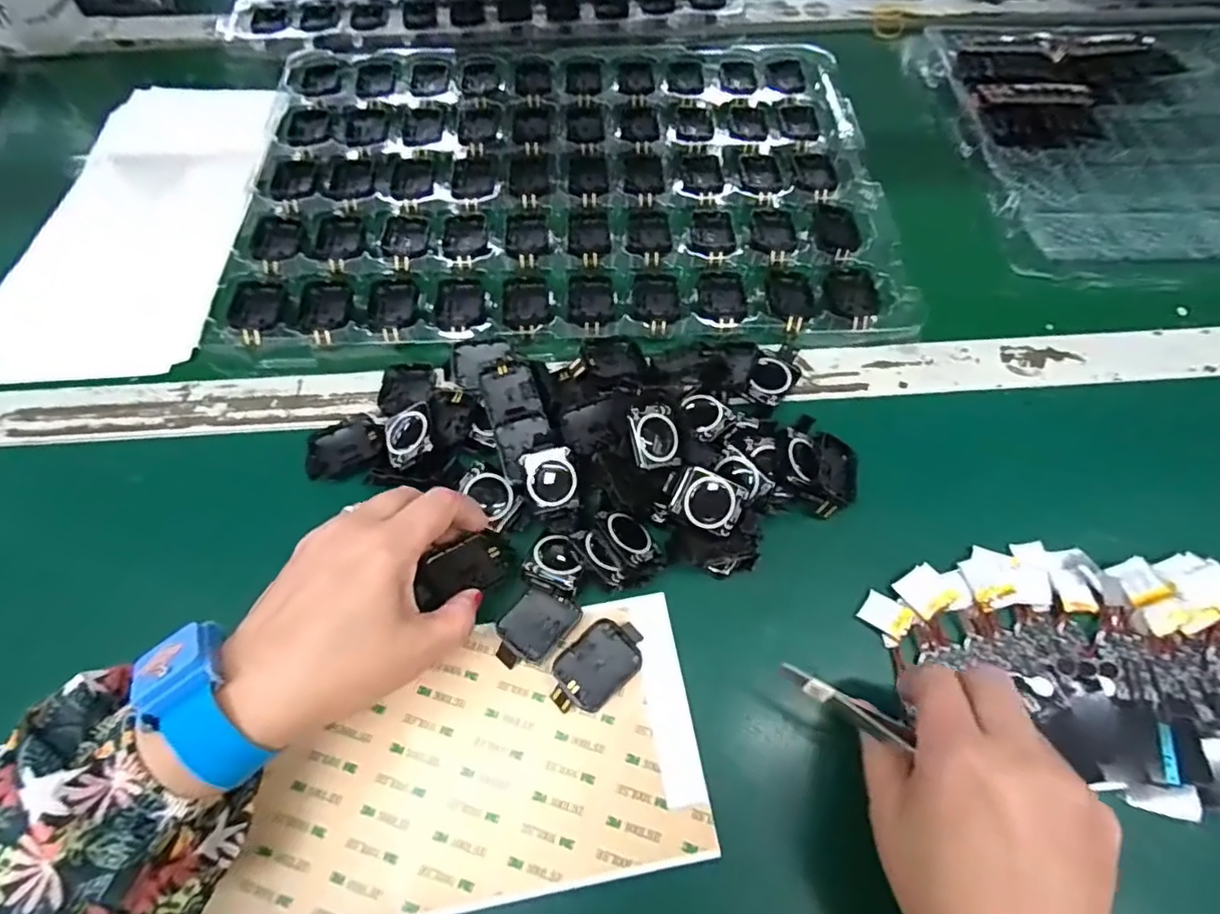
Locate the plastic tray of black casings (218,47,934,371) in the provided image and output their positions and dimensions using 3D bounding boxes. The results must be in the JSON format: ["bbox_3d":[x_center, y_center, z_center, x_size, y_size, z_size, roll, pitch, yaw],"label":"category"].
[{"bbox_3d":[-0.033,-0.224,0.481,0.487,0.023,0.348,-2,63,-4],"label":"plastic tray of black casings"}]

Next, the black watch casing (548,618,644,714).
[{"bbox_3d":[-0.006,0.108,0.309,0.054,0.013,0.032,-39,70,-18],"label":"black watch casing"}]

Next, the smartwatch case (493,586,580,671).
[{"bbox_3d":[-0.040,0.092,0.318,0.032,0.011,0.045,38,69,17],"label":"smartwatch case"}]

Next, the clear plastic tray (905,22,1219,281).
[{"bbox_3d":[0.546,-0.295,0.526,0.485,0.023,0.305,-5,64,-3],"label":"clear plastic tray"}]

